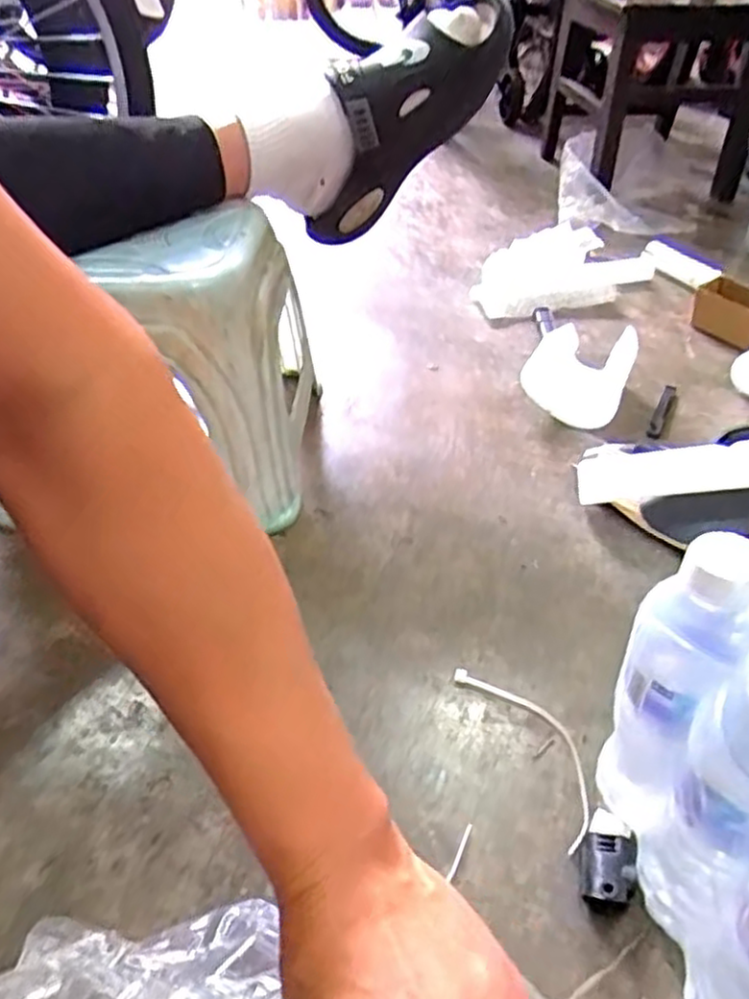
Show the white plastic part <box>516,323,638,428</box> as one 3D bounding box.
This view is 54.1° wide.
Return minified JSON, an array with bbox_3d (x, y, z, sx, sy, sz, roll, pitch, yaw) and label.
[{"bbox_3d":[0.228,-0.143,0.832,0.111,0.045,0.140,16,43,18],"label":"white plastic part"}]

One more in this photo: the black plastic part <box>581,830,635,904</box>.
[{"bbox_3d":[0.137,0.216,0.430,0.028,0.019,0.041,8,41,9],"label":"black plastic part"}]

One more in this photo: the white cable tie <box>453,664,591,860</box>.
[{"bbox_3d":[0.109,0.164,0.499,0.049,0.006,0.144,-17,43,-20],"label":"white cable tie"}]

